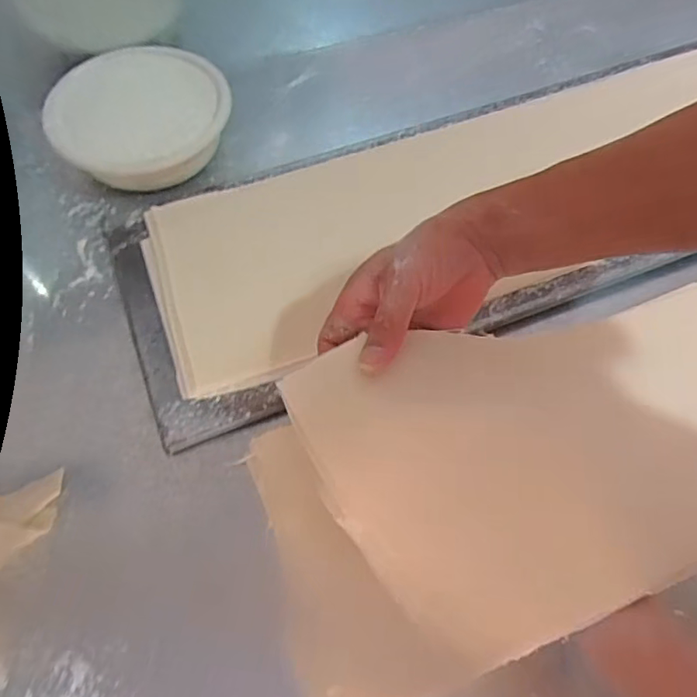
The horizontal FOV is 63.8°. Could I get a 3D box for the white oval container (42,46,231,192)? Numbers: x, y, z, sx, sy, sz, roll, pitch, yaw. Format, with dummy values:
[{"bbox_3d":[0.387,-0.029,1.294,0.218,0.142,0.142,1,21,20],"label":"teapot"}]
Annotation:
[{"bbox_3d":[-0.225,-0.249,0.618,0.175,0.071,0.188,9,63,3],"label":"white oval container"}]

